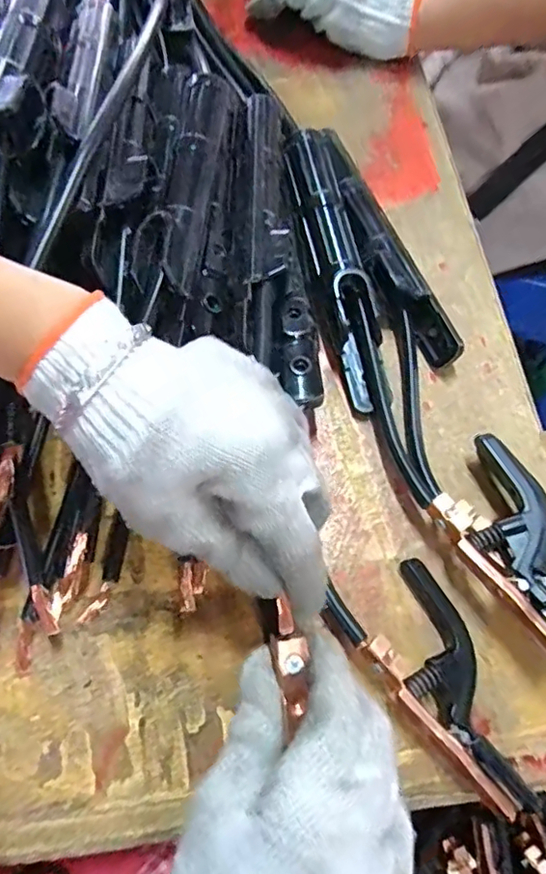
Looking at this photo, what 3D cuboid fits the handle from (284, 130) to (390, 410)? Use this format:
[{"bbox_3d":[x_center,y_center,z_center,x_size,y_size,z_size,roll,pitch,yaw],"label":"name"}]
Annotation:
[{"bbox_3d":[0.038,-0.110,0.356,0.035,0.026,0.189,-11,81,-5],"label":"handle"}]

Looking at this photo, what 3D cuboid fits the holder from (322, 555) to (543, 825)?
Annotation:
[{"bbox_3d":[0.084,0.118,0.279,0.054,0.018,0.119,-31,70,-12],"label":"holder"}]

